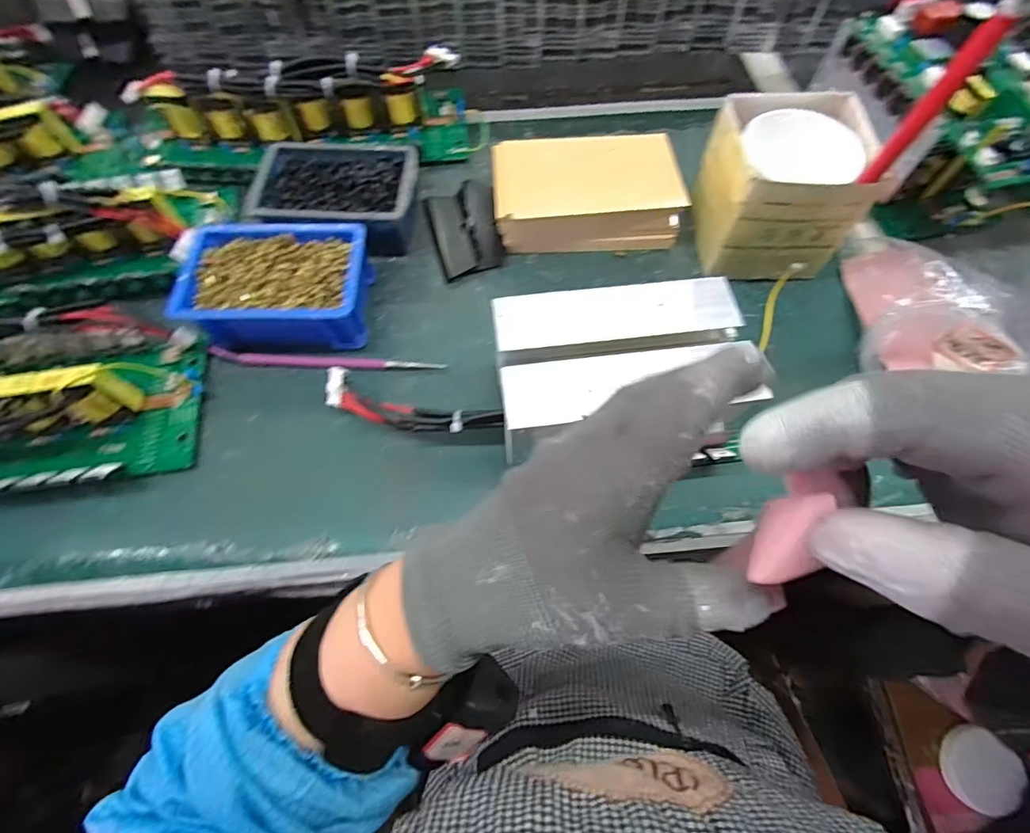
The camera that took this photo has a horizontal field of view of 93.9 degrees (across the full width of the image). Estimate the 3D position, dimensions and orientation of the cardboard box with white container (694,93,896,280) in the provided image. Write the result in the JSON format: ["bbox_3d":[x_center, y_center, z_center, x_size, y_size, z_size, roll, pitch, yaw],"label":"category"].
[{"bbox_3d":[0.227,-0.196,0.423,0.113,0.111,0.109,0,67,0],"label":"cardboard box with white container"}]

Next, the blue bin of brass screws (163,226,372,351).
[{"bbox_3d":[-0.201,-0.107,0.417,0.147,0.051,0.110,3,67,1],"label":"blue bin of brass screws"}]

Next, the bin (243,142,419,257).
[{"bbox_3d":[-0.167,-0.208,0.463,0.147,0.049,0.103,4,67,2],"label":"bin"}]

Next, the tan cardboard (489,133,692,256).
[{"bbox_3d":[0.067,-0.215,0.465,0.171,0.049,0.107,-2,67,-1],"label":"tan cardboard"}]

